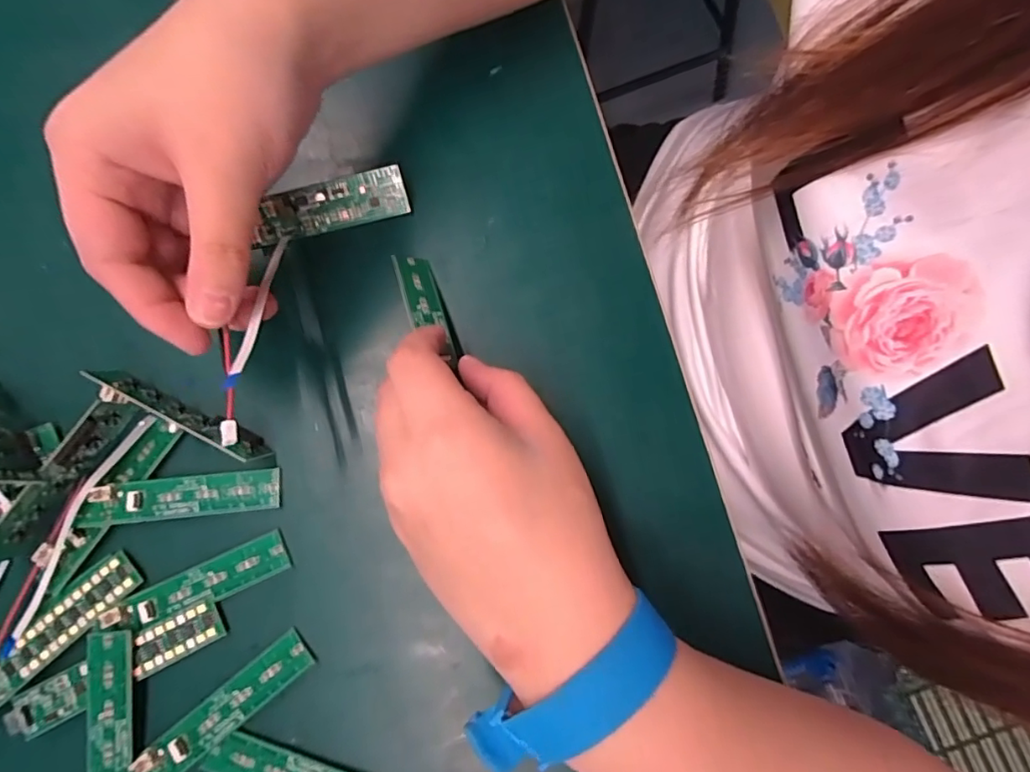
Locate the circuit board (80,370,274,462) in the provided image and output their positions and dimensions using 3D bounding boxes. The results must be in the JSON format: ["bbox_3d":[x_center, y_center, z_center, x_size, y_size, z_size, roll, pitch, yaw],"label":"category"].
[{"bbox_3d":[-0.147,0.012,0.236,0.078,0.021,0.005,27,104,1],"label":"circuit board"}]

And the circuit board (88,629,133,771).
[{"bbox_3d":[-0.161,0.141,0.212,0.018,0.006,0.082,-8,78,-3],"label":"circuit board"}]

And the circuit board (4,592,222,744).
[{"bbox_3d":[-0.163,0.115,0.219,0.084,0.004,0.018,-27,79,-7],"label":"circuit board"}]

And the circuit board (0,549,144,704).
[{"bbox_3d":[-0.196,0.103,0.220,0.083,0.004,0.022,-42,81,-9],"label":"circuit board"}]

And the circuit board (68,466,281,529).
[{"bbox_3d":[-0.145,0.048,0.233,0.081,0.007,0.018,-5,74,-7],"label":"circuit board"}]

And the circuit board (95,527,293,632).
[{"bbox_3d":[-0.136,0.085,0.227,0.077,0.006,0.017,-24,79,-6],"label":"circuit board"}]

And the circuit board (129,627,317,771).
[{"bbox_3d":[-0.119,0.133,0.217,0.080,0.005,0.017,-38,81,-9],"label":"circuit board"}]

